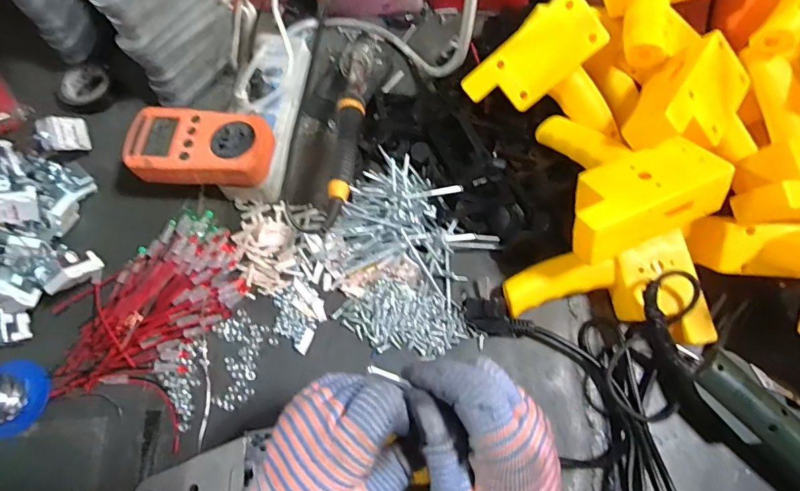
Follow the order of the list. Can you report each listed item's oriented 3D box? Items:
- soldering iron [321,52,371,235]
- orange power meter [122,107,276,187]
[{"bbox_3d":[-0.044,-0.104,0.392,0.022,0.016,0.206,3,58,2],"label":"soldering iron"},{"bbox_3d":[-0.187,-0.091,0.434,0.133,0.048,0.071,2,69,1],"label":"orange power meter"}]

